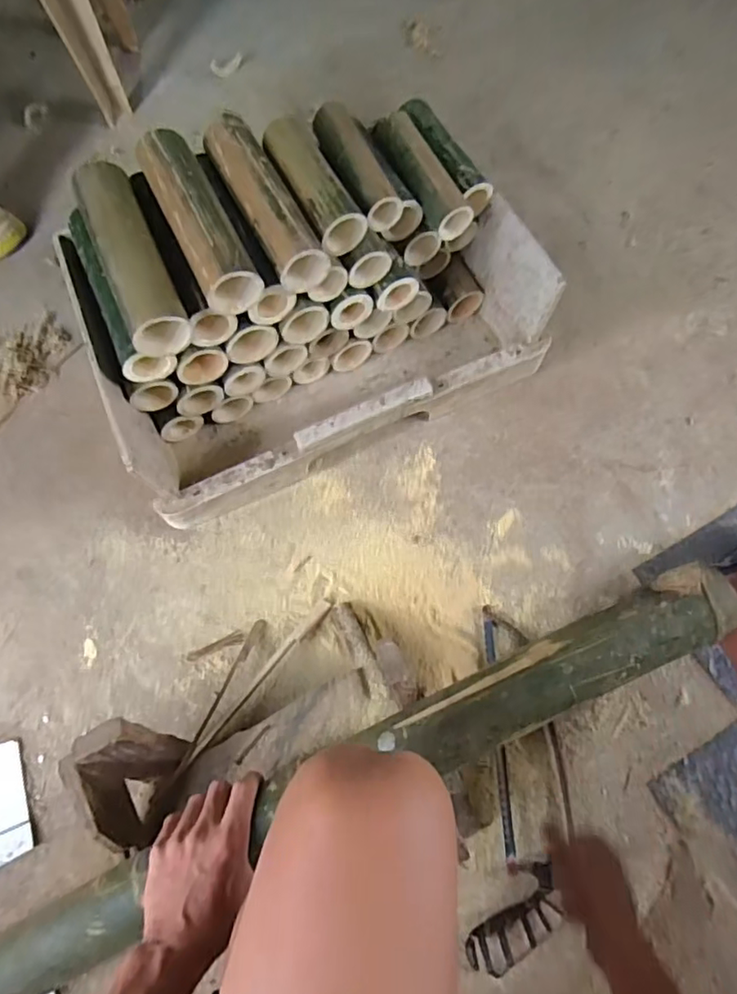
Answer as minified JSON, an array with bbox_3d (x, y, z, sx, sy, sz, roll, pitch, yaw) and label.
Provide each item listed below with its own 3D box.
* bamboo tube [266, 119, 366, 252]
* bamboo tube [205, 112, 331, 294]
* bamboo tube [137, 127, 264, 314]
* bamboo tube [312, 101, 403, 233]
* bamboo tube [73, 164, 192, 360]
[{"bbox_3d":[-0.067,-0.381,0.718,0.063,0.057,0.179,-25,76,-10],"label":"bamboo tube"},{"bbox_3d":[-0.126,-0.355,0.708,0.063,0.070,0.227,-27,65,-10],"label":"bamboo tube"},{"bbox_3d":[-0.199,-0.324,0.693,0.069,0.072,0.227,-24,70,-10],"label":"bamboo tube"},{"bbox_3d":[-0.017,-0.428,0.757,0.058,0.053,0.180,-23,65,-8],"label":"bamboo tube"},{"bbox_3d":[-0.275,-0.277,0.685,0.066,0.075,0.233,-23,70,-9],"label":"bamboo tube"}]

